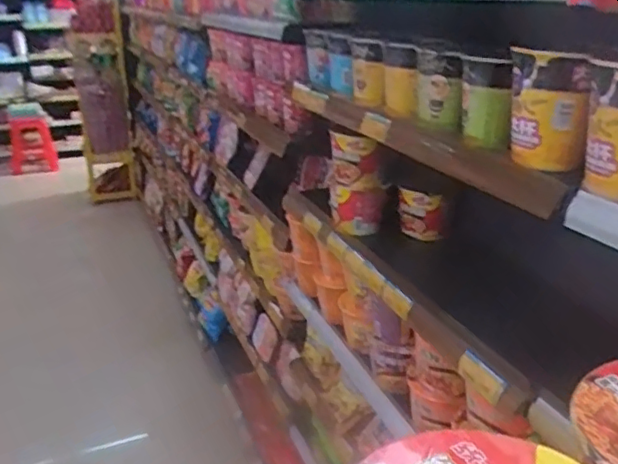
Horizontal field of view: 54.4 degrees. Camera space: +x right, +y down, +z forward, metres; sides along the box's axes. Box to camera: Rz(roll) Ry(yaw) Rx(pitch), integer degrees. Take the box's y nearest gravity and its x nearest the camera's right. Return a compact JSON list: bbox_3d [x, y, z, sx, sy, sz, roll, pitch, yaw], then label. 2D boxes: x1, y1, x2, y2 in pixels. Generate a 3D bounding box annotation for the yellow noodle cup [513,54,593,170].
[{"bbox_3d":[0.278,-0.137,0.698,0.082,0.126,0.093,7,23,18],"label":"yellow noodle cup"}]

